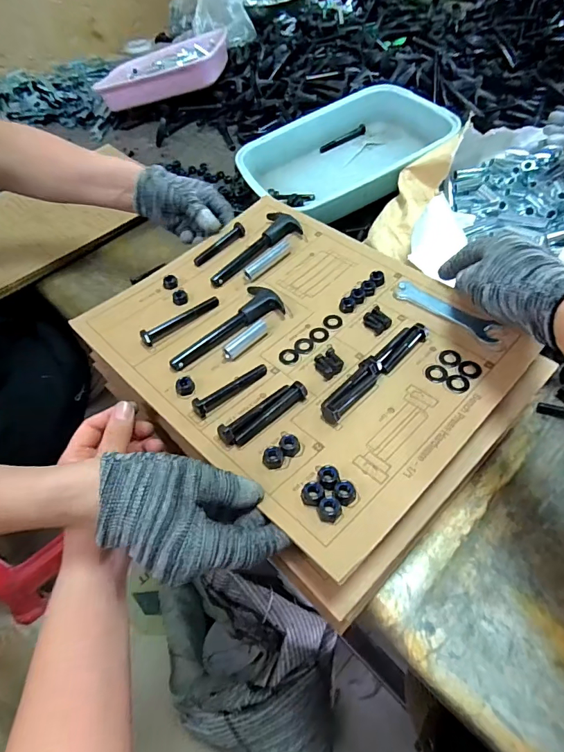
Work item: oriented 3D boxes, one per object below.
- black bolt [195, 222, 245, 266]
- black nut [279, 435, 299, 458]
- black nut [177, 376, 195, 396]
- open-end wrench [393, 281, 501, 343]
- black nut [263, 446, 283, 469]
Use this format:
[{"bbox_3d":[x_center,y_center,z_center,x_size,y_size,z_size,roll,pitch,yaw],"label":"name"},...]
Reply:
[{"bbox_3d":[-0.079,-0.164,0.519,0.077,0.016,0.018,-39,59,-21],"label":"black bolt"},{"bbox_3d":[0.006,0.055,0.337,0.016,0.008,0.016,-3,53,4],"label":"black nut"},{"bbox_3d":[-0.088,0.009,0.386,0.016,0.009,0.016,-3,53,4],"label":"black nut"},{"bbox_3d":[0.162,-0.065,0.422,0.110,0.005,0.023,37,65,28],"label":"open-end wrench"},{"bbox_3d":[-0.007,0.064,0.330,0.016,0.010,0.015,-5,53,2],"label":"black nut"}]

